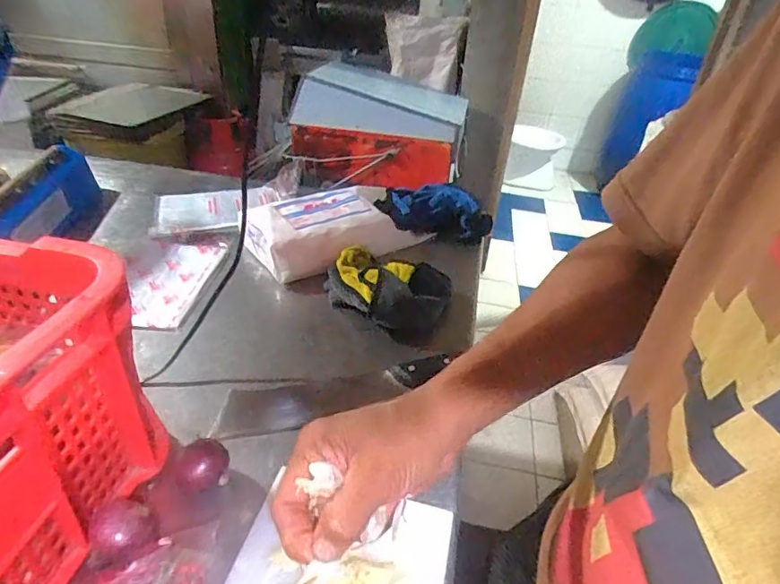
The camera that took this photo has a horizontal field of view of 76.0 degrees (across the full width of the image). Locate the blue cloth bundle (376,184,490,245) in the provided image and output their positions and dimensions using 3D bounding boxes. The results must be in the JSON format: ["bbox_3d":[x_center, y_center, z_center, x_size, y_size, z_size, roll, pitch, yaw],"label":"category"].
[{"bbox_3d":[0.067,-0.137,0.848,0.201,0.059,0.126,-8,37,-17],"label":"blue cloth bundle"}]

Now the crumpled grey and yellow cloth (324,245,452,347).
[{"bbox_3d":[-0.005,-0.010,0.642,0.165,0.052,0.136,16,37,16],"label":"crumpled grey and yellow cloth"}]

